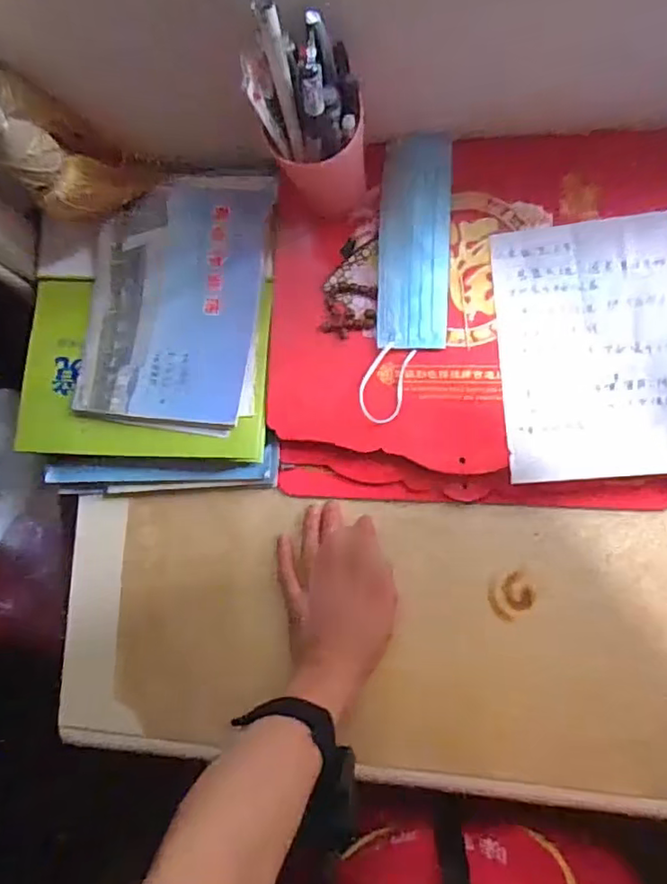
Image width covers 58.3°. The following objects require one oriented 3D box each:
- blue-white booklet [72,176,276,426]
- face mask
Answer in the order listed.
[{"bbox_3d":[-0.141,-0.128,0.520,0.150,0.016,0.213,6,87,5],"label":"blue-white booklet"},{"bbox_3d":[0.065,-0.140,0.500,0.063,0.006,0.239,5,87,5],"label":"face mask"}]

